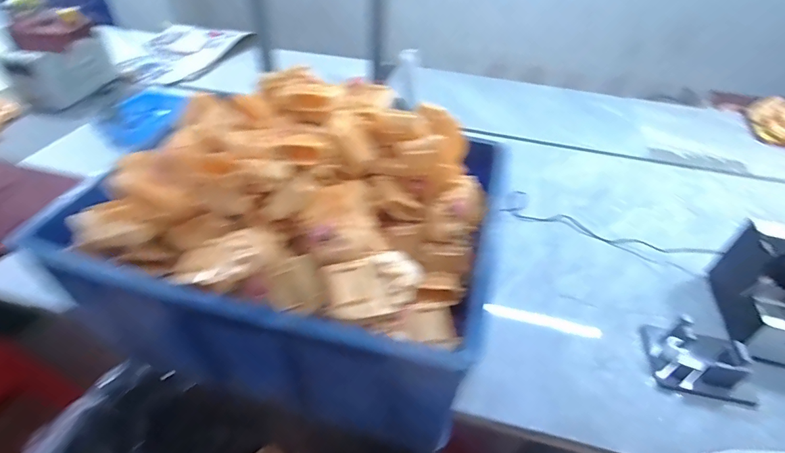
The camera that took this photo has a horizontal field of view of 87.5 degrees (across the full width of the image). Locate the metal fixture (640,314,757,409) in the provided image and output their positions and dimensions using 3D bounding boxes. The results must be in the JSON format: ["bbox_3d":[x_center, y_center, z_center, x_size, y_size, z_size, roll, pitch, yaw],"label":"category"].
[{"bbox_3d":[0.467,0.200,0.626,0.131,0.049,0.105,11,43,7],"label":"metal fixture"}]

